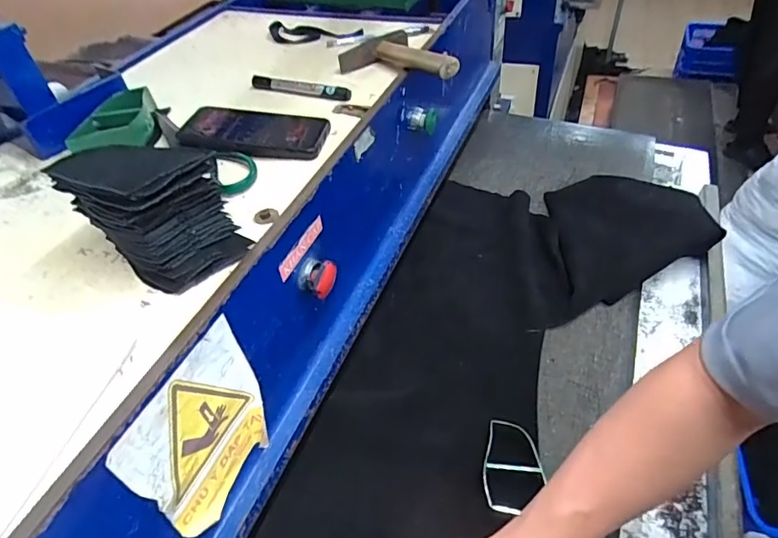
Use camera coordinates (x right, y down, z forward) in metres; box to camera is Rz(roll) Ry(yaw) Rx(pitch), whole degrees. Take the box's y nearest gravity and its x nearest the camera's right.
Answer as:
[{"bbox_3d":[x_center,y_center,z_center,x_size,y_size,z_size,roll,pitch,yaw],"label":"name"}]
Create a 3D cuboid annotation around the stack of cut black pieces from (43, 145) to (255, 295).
[{"bbox_3d":[-0.190,-0.047,0.400,0.107,0.099,0.091,27,54,28],"label":"stack of cut black pieces"}]

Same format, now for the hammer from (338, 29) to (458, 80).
[{"bbox_3d":[0.026,-0.280,0.648,0.170,0.039,0.097,21,50,24],"label":"hammer"}]

